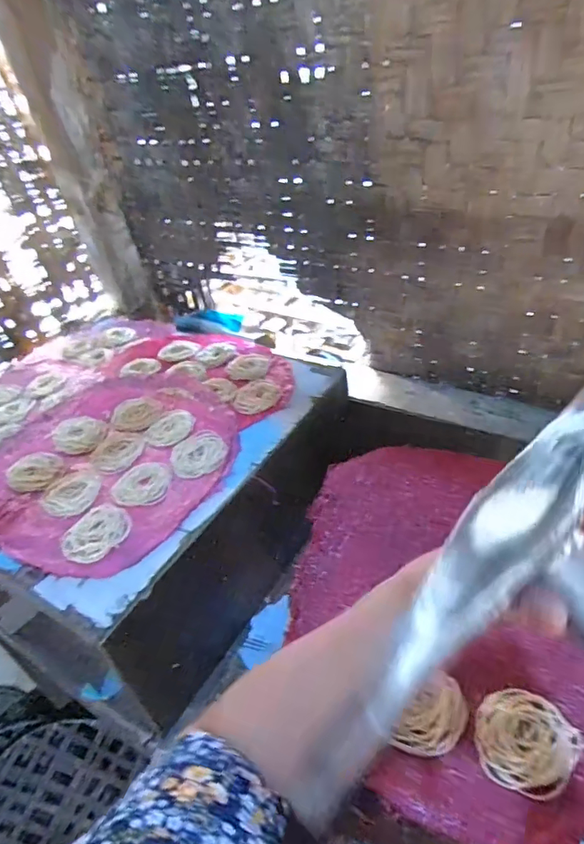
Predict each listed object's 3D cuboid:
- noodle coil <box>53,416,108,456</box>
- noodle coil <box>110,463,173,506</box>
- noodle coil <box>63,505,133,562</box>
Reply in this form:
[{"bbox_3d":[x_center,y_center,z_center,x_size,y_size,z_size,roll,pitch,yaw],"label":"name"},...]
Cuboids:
[{"bbox_3d":[-0.316,0.016,0.736,0.071,0.010,0.101,-27,42,-24],"label":"noodle coil"},{"bbox_3d":[-0.193,0.080,0.638,0.072,0.005,0.077,-5,38,4],"label":"noodle coil"},{"bbox_3d":[-0.228,0.128,0.577,0.070,0.006,0.075,-5,38,4],"label":"noodle coil"}]

